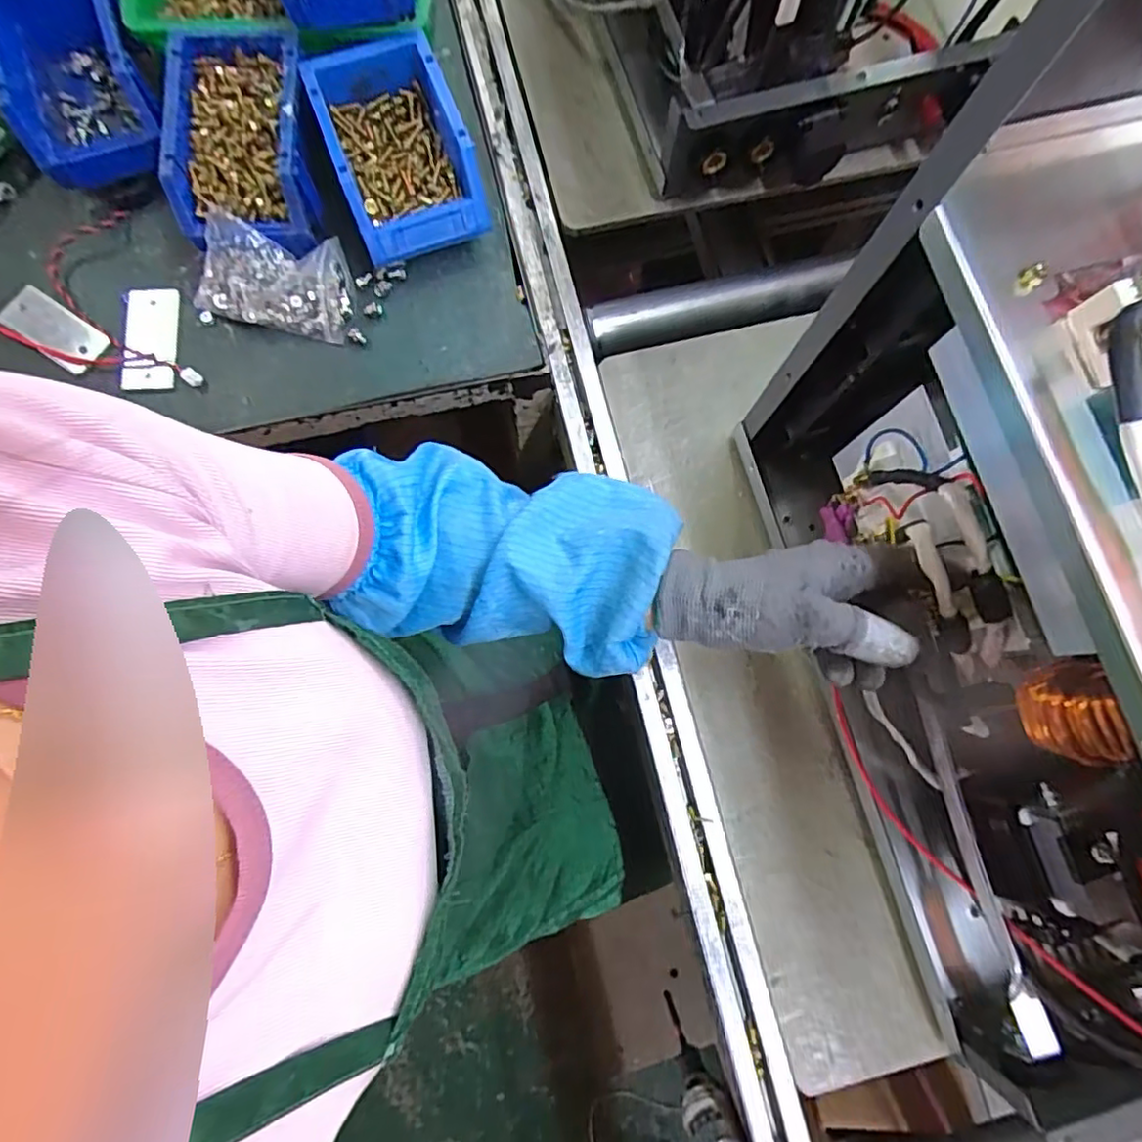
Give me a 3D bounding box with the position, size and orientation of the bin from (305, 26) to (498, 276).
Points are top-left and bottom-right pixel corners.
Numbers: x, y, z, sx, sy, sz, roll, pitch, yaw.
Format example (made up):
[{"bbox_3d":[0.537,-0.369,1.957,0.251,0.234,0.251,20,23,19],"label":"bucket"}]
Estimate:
[{"bbox_3d":[-0.145,-0.355,0.532,0.111,0.078,0.156,-21,81,-5],"label":"bin"}]

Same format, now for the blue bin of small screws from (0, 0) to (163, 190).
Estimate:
[{"bbox_3d":[-0.416,-0.413,0.519,0.106,0.072,0.172,-21,81,-5],"label":"blue bin of small screws"}]

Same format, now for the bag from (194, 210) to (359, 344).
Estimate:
[{"bbox_3d":[-0.248,-0.246,0.520,0.125,0.044,0.076,12,79,1],"label":"bag"}]

